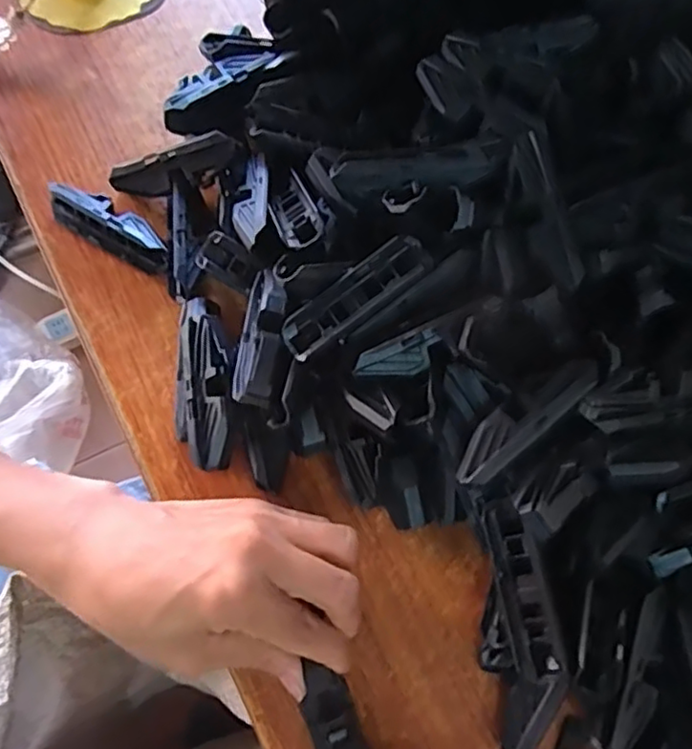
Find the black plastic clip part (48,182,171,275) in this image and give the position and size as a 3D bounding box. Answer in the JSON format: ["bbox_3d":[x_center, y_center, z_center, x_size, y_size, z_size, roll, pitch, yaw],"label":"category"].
[{"bbox_3d":[-0.125,-0.080,0.338,0.070,0.021,0.022,30,71,5],"label":"black plastic clip part"}]

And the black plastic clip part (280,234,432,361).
[{"bbox_3d":[0.004,-0.034,0.284,0.073,0.007,0.020,-36,76,4],"label":"black plastic clip part"}]

